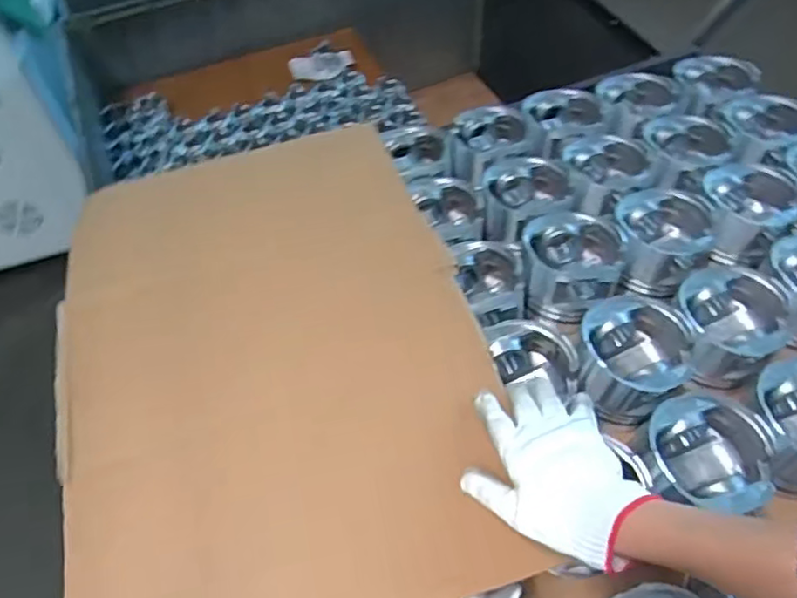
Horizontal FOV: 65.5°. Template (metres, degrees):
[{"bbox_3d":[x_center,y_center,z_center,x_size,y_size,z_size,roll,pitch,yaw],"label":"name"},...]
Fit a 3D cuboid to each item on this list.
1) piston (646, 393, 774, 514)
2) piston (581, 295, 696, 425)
[{"bbox_3d":[0.280,0.148,0.569,0.110,0.079,0.099,-14,54,-8],"label":"piston"},{"bbox_3d":[0.239,0.062,0.637,0.109,0.083,0.102,-1,53,1],"label":"piston"}]

